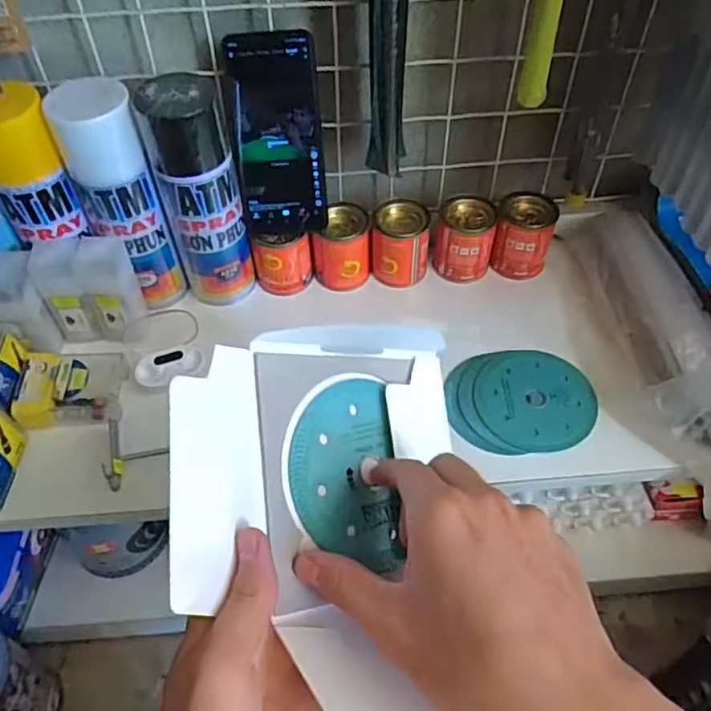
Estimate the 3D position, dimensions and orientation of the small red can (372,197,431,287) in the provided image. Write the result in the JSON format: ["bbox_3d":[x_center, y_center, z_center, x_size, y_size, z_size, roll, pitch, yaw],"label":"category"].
[{"bbox_3d":[0.044,-0.107,0.604,0.054,0.070,0.046,3,49,5],"label":"small red can"}]

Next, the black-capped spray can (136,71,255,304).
[{"bbox_3d":[-0.132,-0.132,0.541,0.065,0.201,0.055,-12,49,-8],"label":"black-capped spray can"}]

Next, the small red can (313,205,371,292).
[{"bbox_3d":[-0.014,-0.107,0.609,0.054,0.067,0.053,-1,48,1],"label":"small red can"}]

